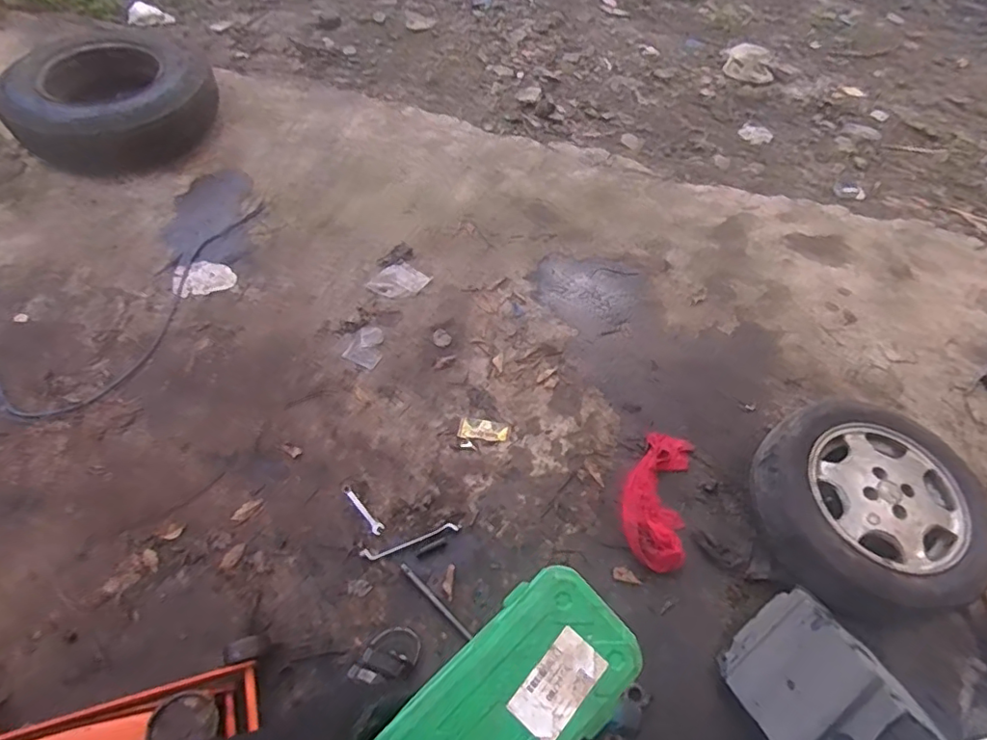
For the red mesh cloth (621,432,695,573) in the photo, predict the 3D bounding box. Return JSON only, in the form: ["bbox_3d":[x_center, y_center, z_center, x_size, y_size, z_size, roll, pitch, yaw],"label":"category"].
[{"bbox_3d":[0.444,0.335,1.496,0.170,0.039,0.396,16,58,6],"label":"red mesh cloth"}]

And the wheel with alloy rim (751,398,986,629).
[{"bbox_3d":[0.970,0.343,1.429,0.528,0.167,0.525,2,55,-3],"label":"wheel with alloy rim"}]

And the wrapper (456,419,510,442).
[{"bbox_3d":[-0.028,0.171,1.586,0.142,0.007,0.060,5,57,-1],"label":"wrapper"}]

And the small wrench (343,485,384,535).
[{"bbox_3d":[-0.342,0.361,1.433,0.027,0.008,0.162,-36,65,-25],"label":"small wrench"}]

